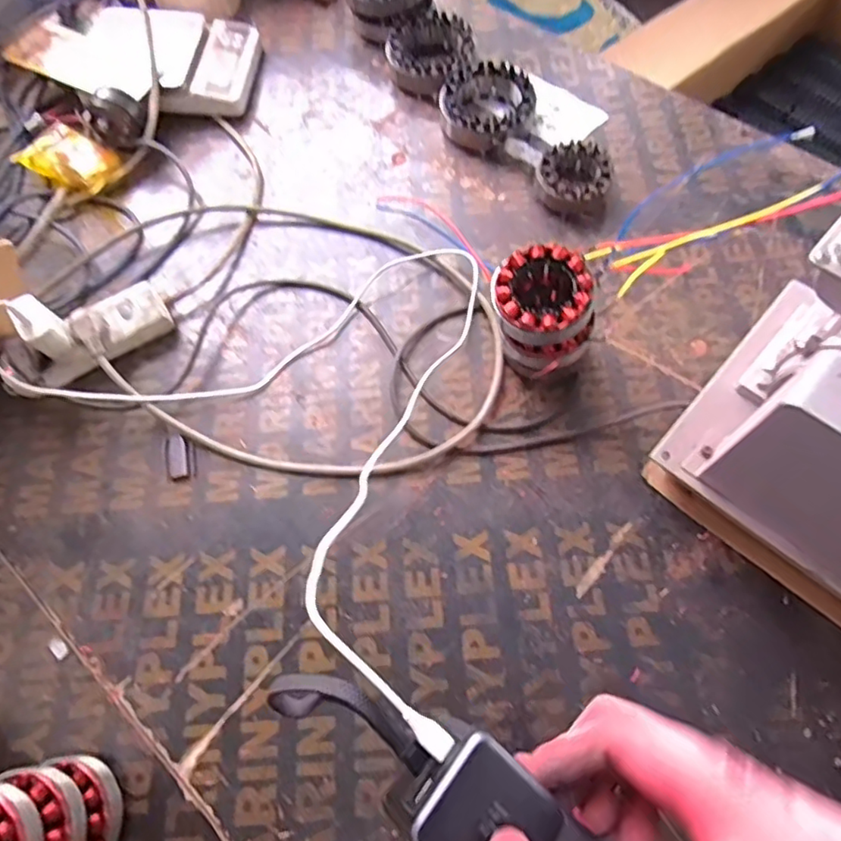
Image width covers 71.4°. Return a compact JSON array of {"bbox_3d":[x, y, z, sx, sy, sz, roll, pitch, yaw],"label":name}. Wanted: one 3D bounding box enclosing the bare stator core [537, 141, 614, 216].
[{"bbox_3d":[0.180,-0.283,0.687,0.080,0.036,0.085,-1,67,2],"label":"bare stator core"}]

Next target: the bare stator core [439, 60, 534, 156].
[{"bbox_3d":[0.082,-0.396,0.740,0.111,0.040,0.117,-1,67,2],"label":"bare stator core"}]

